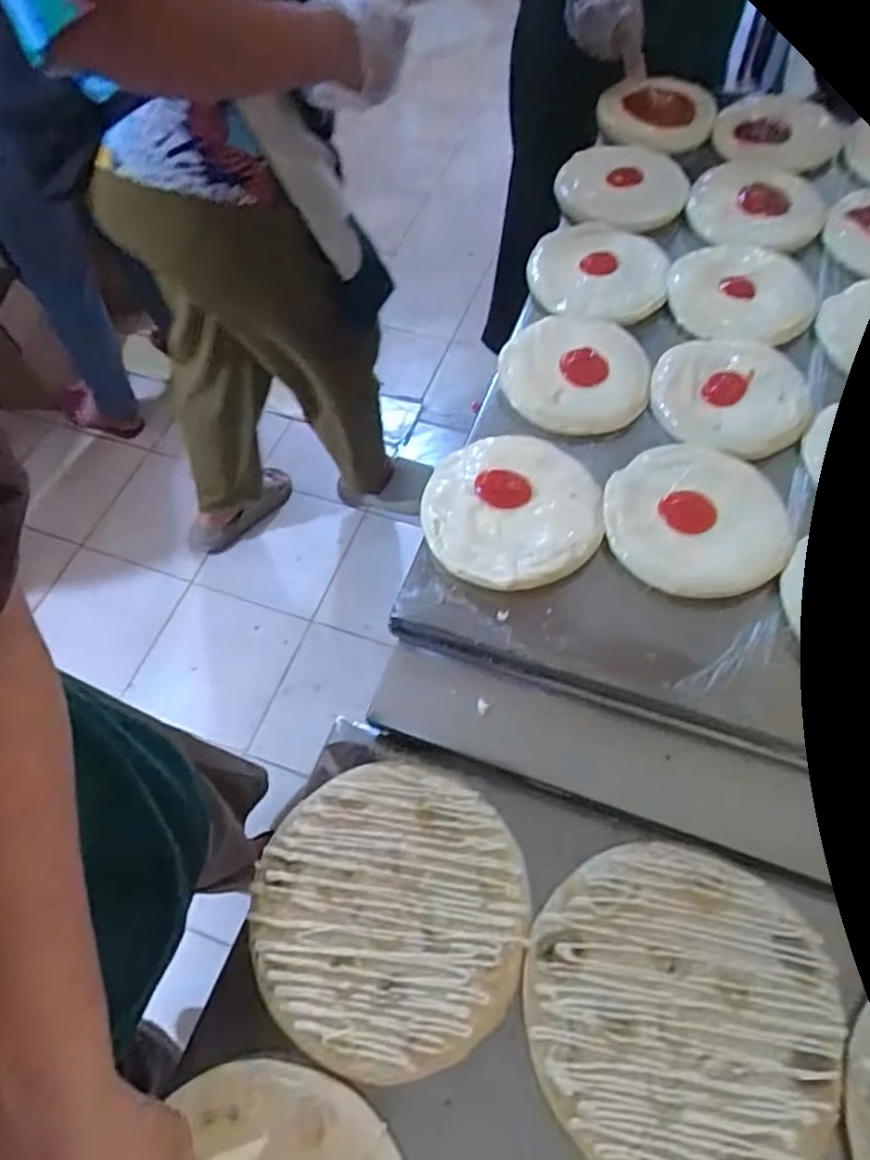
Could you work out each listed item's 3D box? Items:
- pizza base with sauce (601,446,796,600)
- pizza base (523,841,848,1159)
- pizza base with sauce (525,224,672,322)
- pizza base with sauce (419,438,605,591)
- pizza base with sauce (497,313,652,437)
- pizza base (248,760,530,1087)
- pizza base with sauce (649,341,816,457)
[{"bbox_3d":[0.224,-0.053,0.556,0.154,0.015,0.142,-1,60,3],"label":"pizza base with sauce"},{"bbox_3d":[0.163,0.284,0.431,0.194,0.017,0.195,-7,59,0],"label":"pizza base"},{"bbox_3d":[0.178,-0.338,0.716,0.150,0.023,0.151,10,61,10],"label":"pizza base with sauce"},{"bbox_3d":[0.067,-0.063,0.559,0.149,0.017,0.150,4,60,6],"label":"pizza base with sauce"},{"bbox_3d":[0.138,-0.204,0.643,0.137,0.025,0.139,-2,60,3],"label":"pizza base with sauce"},{"bbox_3d":[-0.035,0.238,0.472,0.192,0.011,0.197,-2,60,3],"label":"pizza base"},{"bbox_3d":[0.285,-0.175,0.622,0.151,0.016,0.133,-2,60,3],"label":"pizza base with sauce"}]

